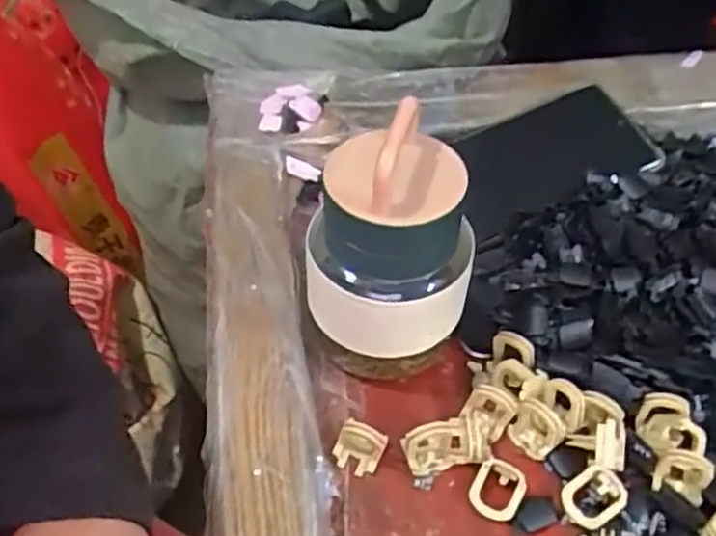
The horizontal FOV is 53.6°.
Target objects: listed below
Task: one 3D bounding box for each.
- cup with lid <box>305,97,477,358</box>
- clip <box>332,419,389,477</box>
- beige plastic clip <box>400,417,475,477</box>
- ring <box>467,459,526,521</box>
[{"bbox_3d":[0.013,-0.011,0.314,0.071,0.115,0.062,-7,48,-6],"label":"cup with lid"},{"bbox_3d":[0.001,0.082,0.324,0.022,0.023,0.011,16,8,4],"label":"clip"},{"bbox_3d":[0.038,0.080,0.323,0.032,0.020,0.018,-13,47,-10],"label":"beige plastic clip"},{"bbox_3d":[0.061,0.098,0.312,0.022,0.007,0.025,24,79,18],"label":"ring"}]

